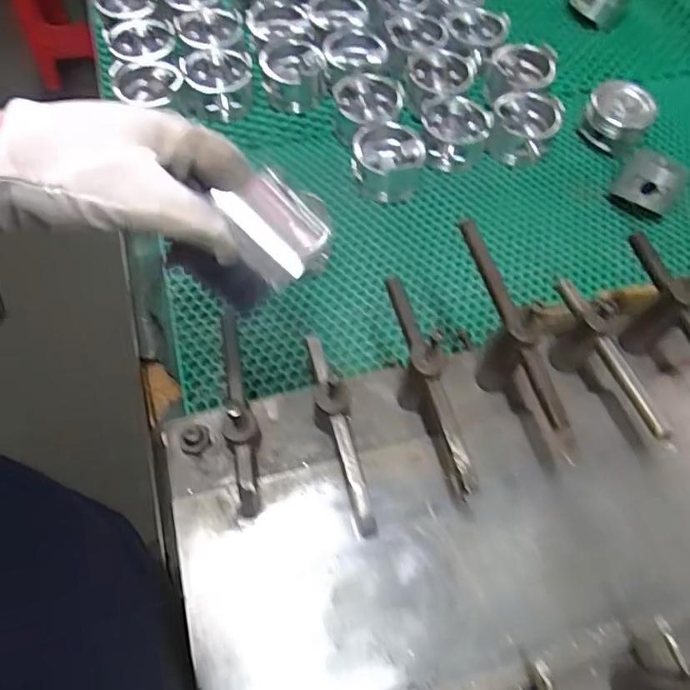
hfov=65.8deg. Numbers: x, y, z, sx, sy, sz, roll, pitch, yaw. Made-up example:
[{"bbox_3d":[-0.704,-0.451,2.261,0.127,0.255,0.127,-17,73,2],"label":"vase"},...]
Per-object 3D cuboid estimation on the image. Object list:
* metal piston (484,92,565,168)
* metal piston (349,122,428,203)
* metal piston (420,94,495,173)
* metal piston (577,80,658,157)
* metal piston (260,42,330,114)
[{"bbox_3d":[0.213,-0.261,0.643,0.075,0.057,0.081,1,63,-2],"label":"metal piston"},{"bbox_3d":[0.048,-0.208,0.609,0.079,0.048,0.078,1,63,-2],"label":"metal piston"},{"bbox_3d":[0.130,-0.252,0.638,0.077,0.044,0.079,1,63,-2],"label":"metal piston"},{"bbox_3d":[0.339,-0.285,0.665,0.073,0.061,0.073,1,63,-2],"label":"metal piston"},{"bbox_3d":[-0.064,-0.334,0.665,0.079,0.048,0.082,-9,64,-7],"label":"metal piston"}]

